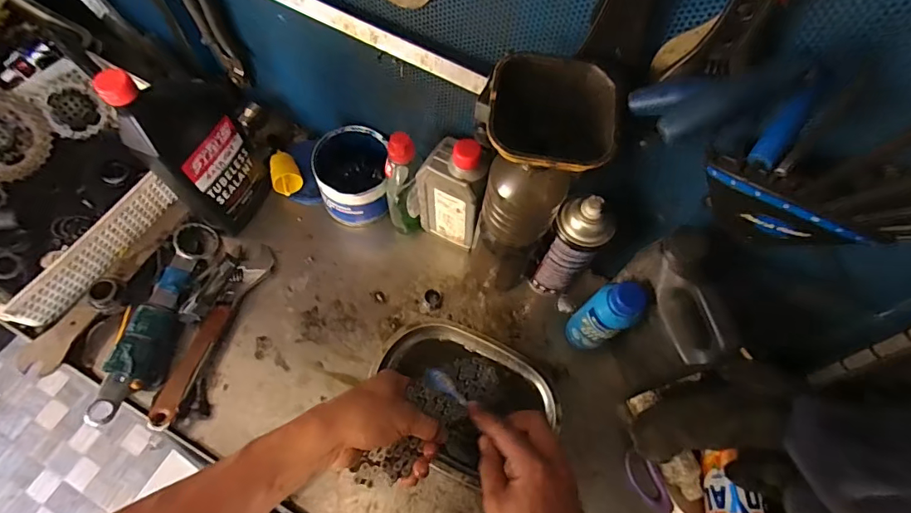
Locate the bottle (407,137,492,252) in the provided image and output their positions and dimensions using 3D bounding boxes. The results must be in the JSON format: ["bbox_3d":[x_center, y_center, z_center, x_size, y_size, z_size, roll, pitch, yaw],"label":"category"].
[{"bbox_3d":[-0.006,-0.075,0.571,0.093,0.196,0.048,24,65,10],"label":"bottle"}]

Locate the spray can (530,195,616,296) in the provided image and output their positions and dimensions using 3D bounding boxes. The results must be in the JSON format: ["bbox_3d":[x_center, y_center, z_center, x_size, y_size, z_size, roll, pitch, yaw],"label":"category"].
[{"bbox_3d":[0.133,-0.008,0.532,0.055,0.179,0.053,1,63,-2],"label":"spray can"}]

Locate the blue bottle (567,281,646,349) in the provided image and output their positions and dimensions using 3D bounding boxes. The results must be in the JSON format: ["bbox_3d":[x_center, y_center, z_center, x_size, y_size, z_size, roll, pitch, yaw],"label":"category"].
[{"bbox_3d":[0.165,0.068,0.517,0.040,0.143,0.051,-38,70,-19],"label":"blue bottle"}]

